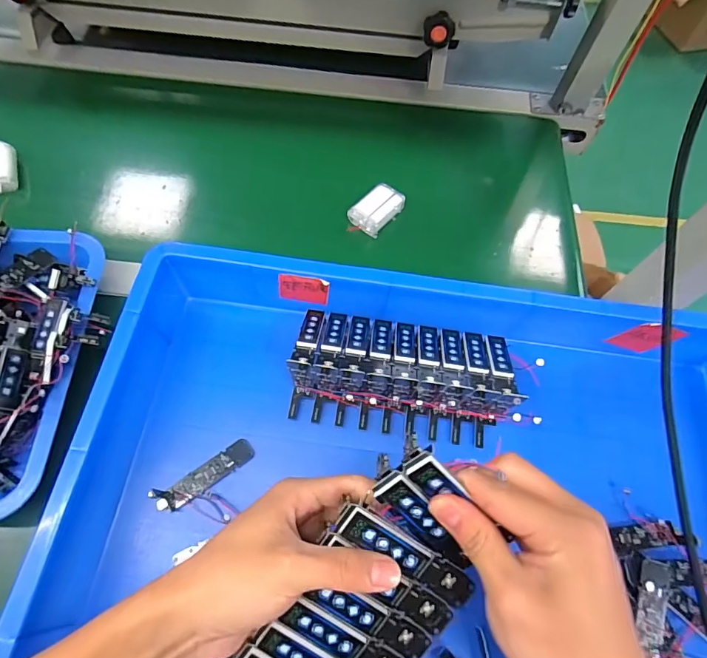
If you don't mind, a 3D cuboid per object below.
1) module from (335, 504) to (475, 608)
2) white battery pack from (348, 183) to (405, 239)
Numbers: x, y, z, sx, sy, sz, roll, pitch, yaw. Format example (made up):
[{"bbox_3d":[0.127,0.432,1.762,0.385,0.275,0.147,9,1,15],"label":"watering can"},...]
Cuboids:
[{"bbox_3d":[0.030,0.125,0.245,0.089,0.009,0.020,35,94,-8],"label":"module"},{"bbox_3d":[0.026,-0.135,0.500,0.042,0.016,0.060,38,68,15],"label":"white battery pack"}]

